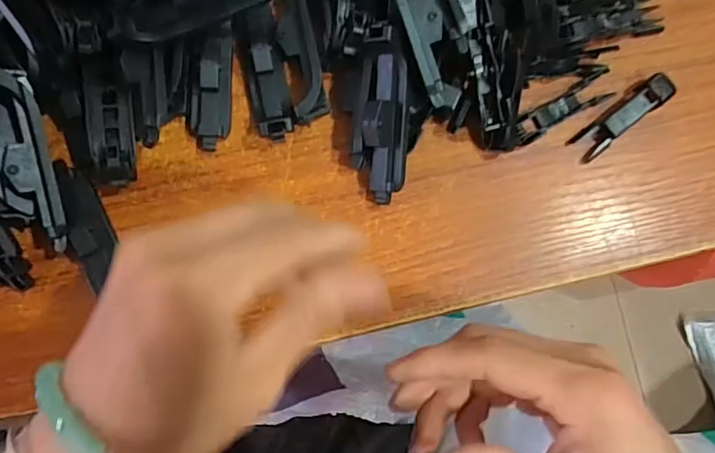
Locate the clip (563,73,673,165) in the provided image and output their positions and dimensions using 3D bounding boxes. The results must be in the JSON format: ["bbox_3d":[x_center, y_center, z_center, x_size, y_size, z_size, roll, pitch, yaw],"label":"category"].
[{"bbox_3d":[0.129,-0.054,0.262,0.055,0.010,0.015,-40,88,-7],"label":"clip"}]

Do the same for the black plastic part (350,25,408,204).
[{"bbox_3d":[0.010,-0.049,0.241,0.024,0.016,0.075,0,98,-4],"label":"black plastic part"}]

